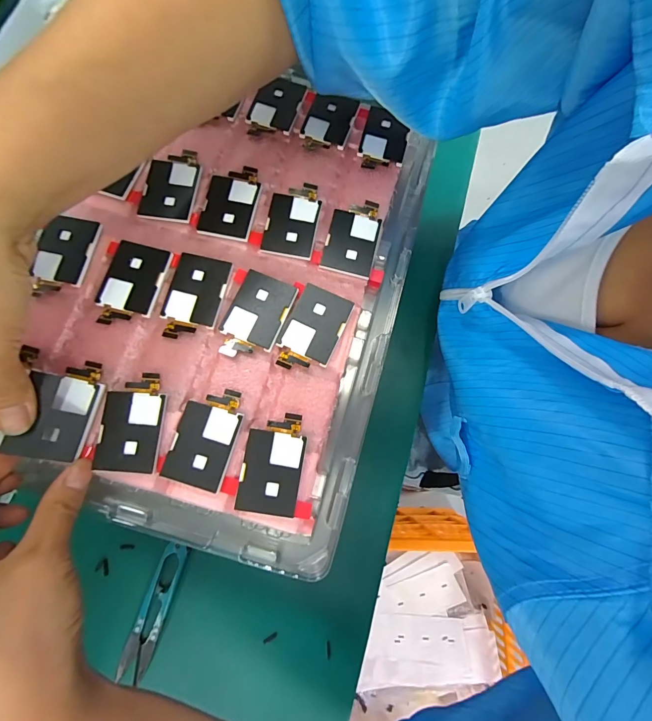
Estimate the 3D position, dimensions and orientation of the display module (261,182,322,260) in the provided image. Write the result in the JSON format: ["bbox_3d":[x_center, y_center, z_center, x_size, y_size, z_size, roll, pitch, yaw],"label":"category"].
[{"bbox_3d":[-0.023,-0.099,0.250,0.034,0.005,0.057,10,75,1],"label":"display module"}]

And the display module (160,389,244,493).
[{"bbox_3d":[-0.071,0.044,0.211,0.034,0.004,0.056,16,75,2],"label":"display module"}]

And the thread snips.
[{"bbox_3d":[-0.129,0.185,0.266,0.021,0.008,0.087,14,75,2],"label":"thread snips"}]

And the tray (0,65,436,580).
[{"bbox_3d":[-0.062,-0.053,0.245,0.220,0.032,0.317,17,74,3],"label":"tray"}]

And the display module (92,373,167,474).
[{"bbox_3d":[-0.115,0.036,0.210,0.035,0.004,0.057,4,75,-1],"label":"display module"}]

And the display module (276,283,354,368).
[{"bbox_3d":[-0.009,-0.020,0.231,0.036,0.006,0.056,23,75,4],"label":"display module"}]

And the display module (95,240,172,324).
[{"bbox_3d":[-0.126,-0.049,0.231,0.035,0.006,0.055,13,75,1],"label":"display module"}]

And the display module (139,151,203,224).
[{"bbox_3d":[-0.108,-0.124,0.251,0.033,0.004,0.055,9,78,-8],"label":"display module"}]

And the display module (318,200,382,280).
[{"bbox_3d":[0.019,-0.087,0.249,0.035,0.004,0.057,14,75,2],"label":"display module"}]

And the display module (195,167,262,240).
[{"bbox_3d":[-0.067,-0.112,0.251,0.037,0.005,0.058,11,75,1],"label":"display module"}]

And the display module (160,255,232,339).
[{"bbox_3d":[-0.085,-0.041,0.231,0.037,0.005,0.055,8,75,0],"label":"display module"}]

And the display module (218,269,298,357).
[{"bbox_3d":[-0.046,-0.029,0.230,0.037,0.004,0.057,19,75,3],"label":"display module"}]

